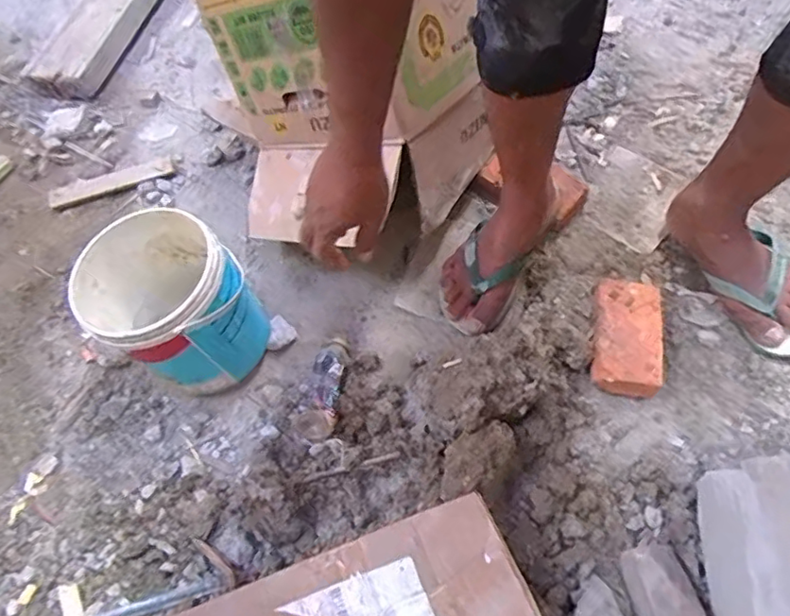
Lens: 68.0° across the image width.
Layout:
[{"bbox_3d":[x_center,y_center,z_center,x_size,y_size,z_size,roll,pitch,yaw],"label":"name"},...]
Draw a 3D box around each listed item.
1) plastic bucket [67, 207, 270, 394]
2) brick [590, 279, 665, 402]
[{"bbox_3d":[-0.278,0.005,0.756,0.176,0.197,0.168,-2,61,3],"label":"plastic bucket"},{"bbox_3d":[0.309,0.037,0.783,0.086,0.041,0.166,11,62,10],"label":"brick"}]

